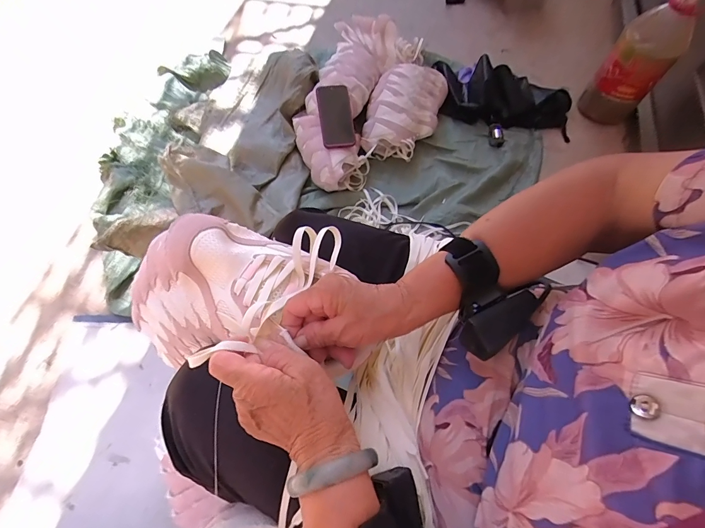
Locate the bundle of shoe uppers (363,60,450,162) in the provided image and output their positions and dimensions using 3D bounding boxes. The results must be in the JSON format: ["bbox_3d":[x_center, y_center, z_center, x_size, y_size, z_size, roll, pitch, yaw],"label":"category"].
[{"bbox_3d":[0.150,-0.449,1.023,0.197,0.111,0.336,19,65,4],"label":"bundle of shoe uppers"}]

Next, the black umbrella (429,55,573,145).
[{"bbox_3d":[0.471,-0.505,1.092,0.447,0.090,0.261,11,65,0],"label":"black umbrella"}]

